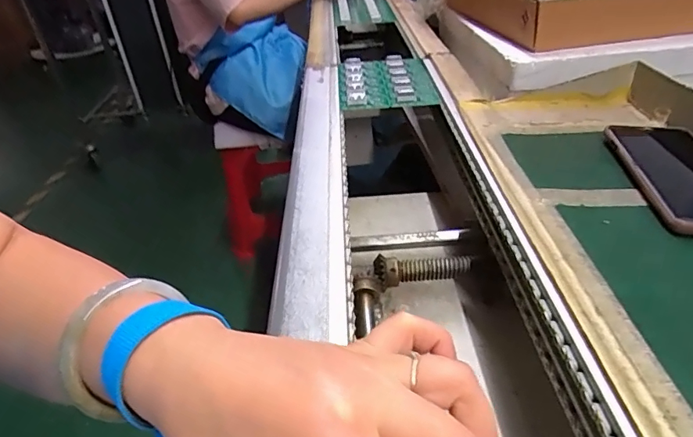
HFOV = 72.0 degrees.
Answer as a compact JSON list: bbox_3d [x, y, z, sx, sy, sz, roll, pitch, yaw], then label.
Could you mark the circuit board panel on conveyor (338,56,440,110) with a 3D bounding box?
[{"bbox_3d":[0.053,-0.198,0.680,0.126,0.017,0.186,-2,34,3],"label":"circuit board panel on conveyor"}]

